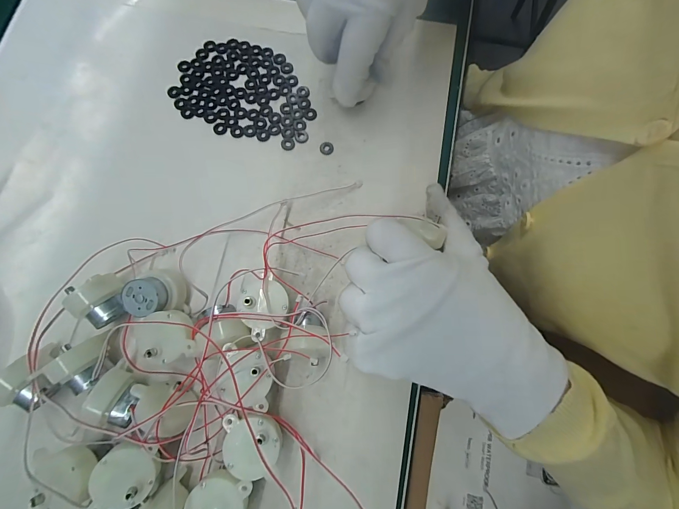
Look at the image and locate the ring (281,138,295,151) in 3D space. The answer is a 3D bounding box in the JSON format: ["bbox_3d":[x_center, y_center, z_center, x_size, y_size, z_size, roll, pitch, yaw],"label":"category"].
[{"bbox_3d":[-0.041,-0.088,0.245,0.011,0.004,0.010,0,77,0],"label":"ring"}]

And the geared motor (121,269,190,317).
[{"bbox_3d":[-0.121,0.025,0.207,0.030,0.028,0.031,-7,78,-1],"label":"geared motor"}]

